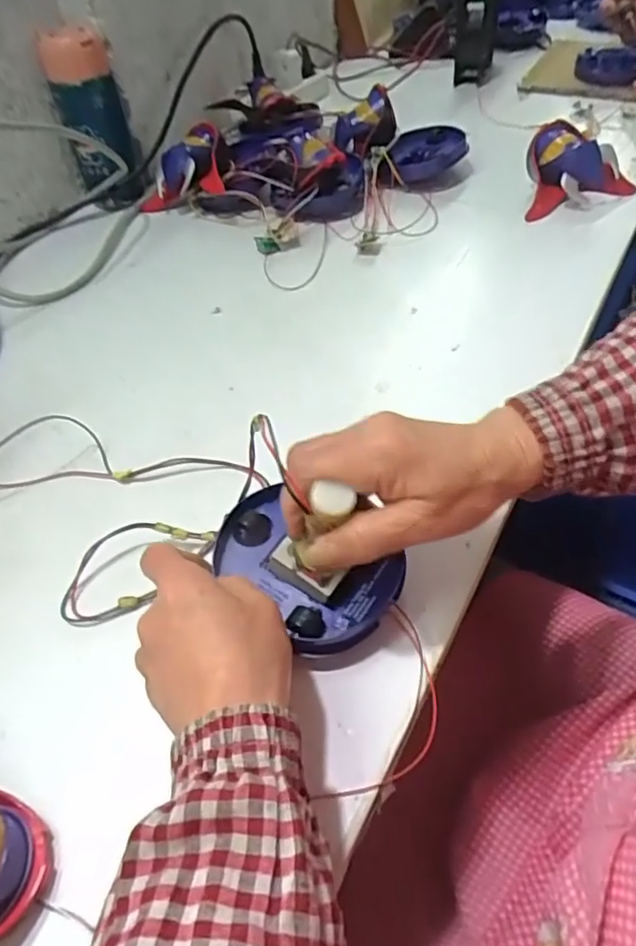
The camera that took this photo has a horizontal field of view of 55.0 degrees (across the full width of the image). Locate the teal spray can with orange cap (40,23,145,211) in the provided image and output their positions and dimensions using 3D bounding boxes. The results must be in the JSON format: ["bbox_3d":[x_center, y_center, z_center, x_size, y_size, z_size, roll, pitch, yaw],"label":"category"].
[{"bbox_3d":[-0.248,-0.391,0.684,0.068,0.170,0.067,-20,50,-11],"label":"teal spray can with orange cap"}]

